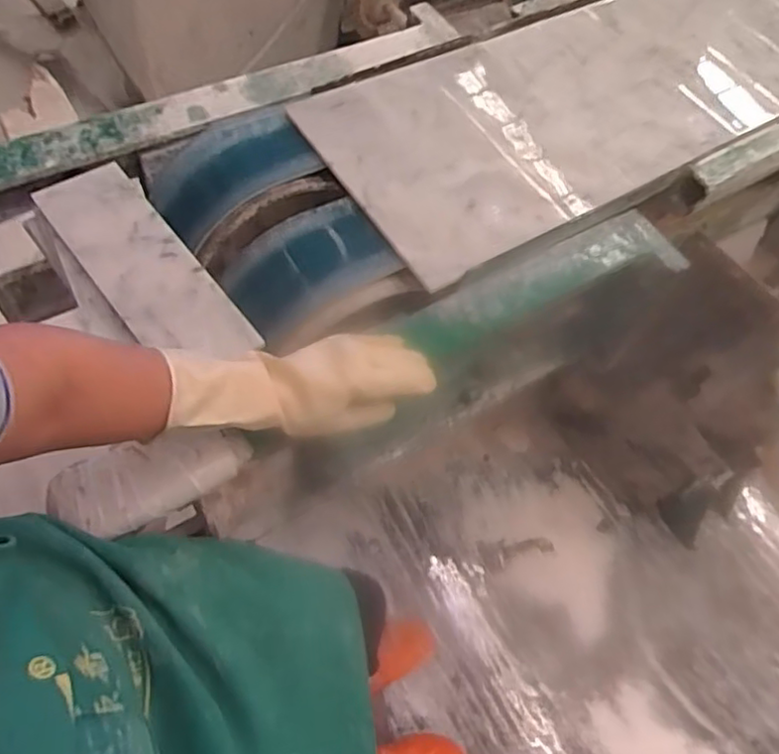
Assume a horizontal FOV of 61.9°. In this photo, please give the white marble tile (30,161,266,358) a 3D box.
[{"bbox_3d":[-0.265,-0.121,0.698,0.107,0.018,0.300,-33,72,-19],"label":"white marble tile"}]

